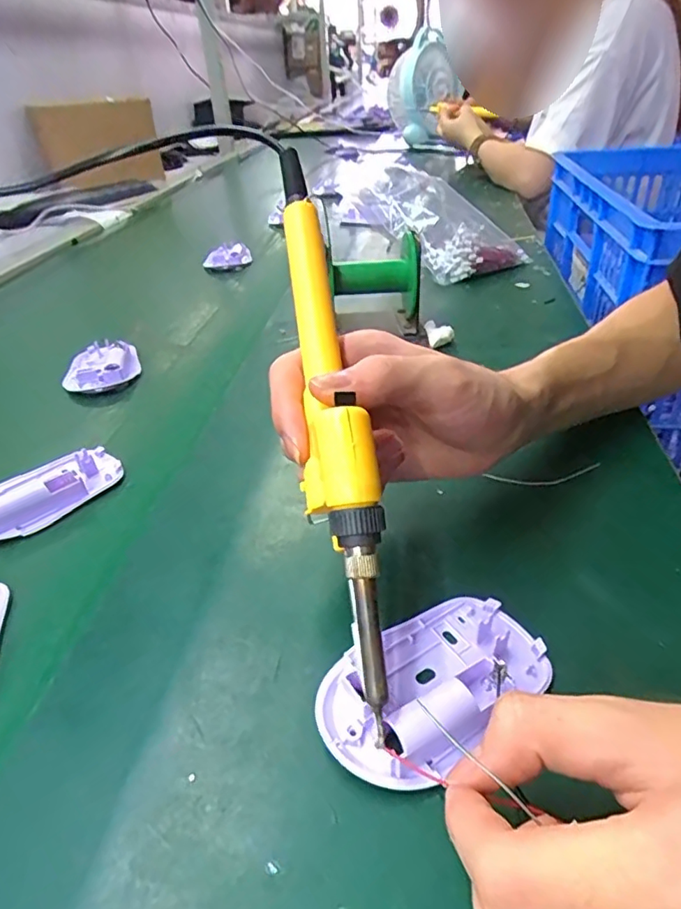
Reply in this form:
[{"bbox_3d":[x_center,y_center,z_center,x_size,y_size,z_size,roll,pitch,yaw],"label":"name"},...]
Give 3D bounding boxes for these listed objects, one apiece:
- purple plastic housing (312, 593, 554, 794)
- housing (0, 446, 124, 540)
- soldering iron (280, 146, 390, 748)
[{"bbox_3d":[0.036,0.086,0.221,0.094,0.016,0.056,-26,41,-29],"label":"purple plastic housing"},{"bbox_3d":[-0.184,0.020,0.338,0.053,0.018,0.093,22,41,33],"label":"housing"},{"bbox_3d":[-0.006,-0.024,0.218,0.024,0.031,0.236,-7,69,-5],"label":"soldering iron"}]

